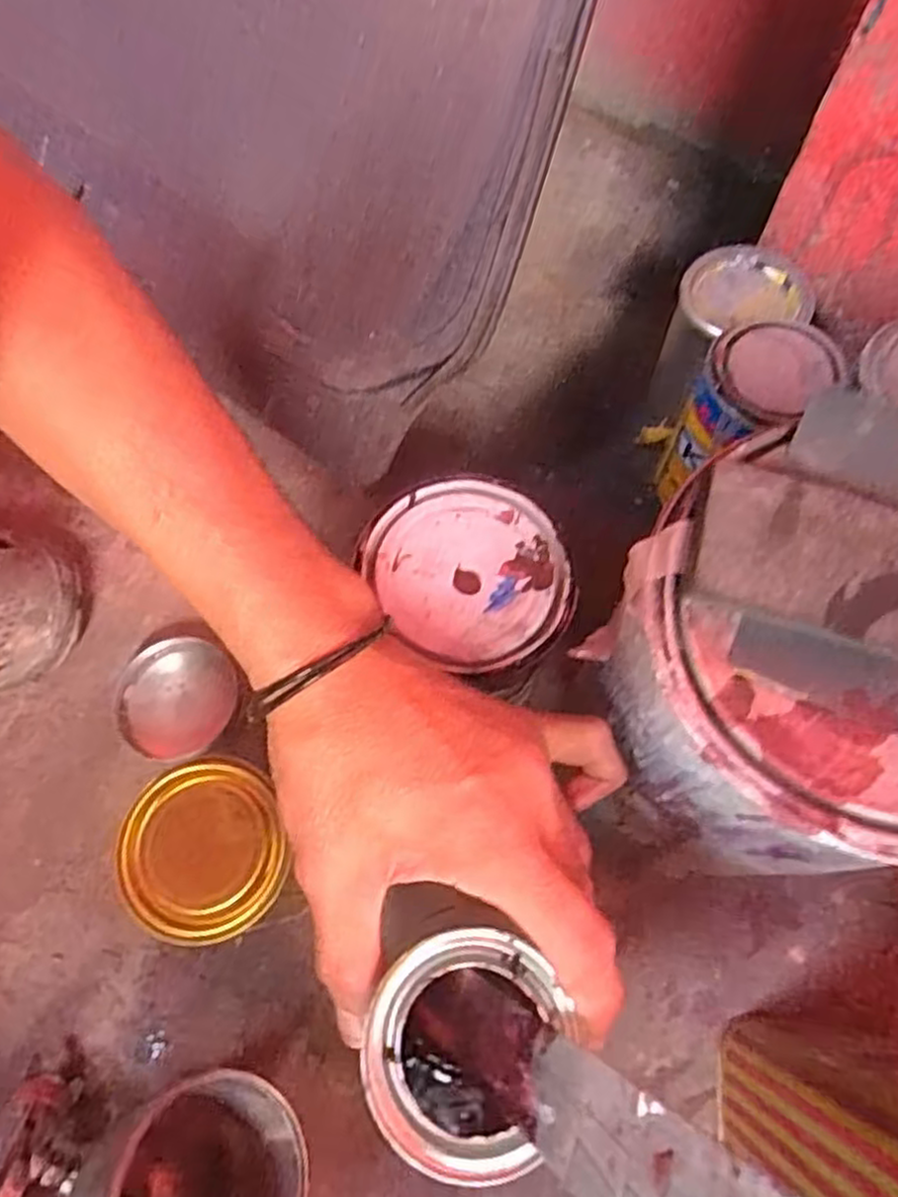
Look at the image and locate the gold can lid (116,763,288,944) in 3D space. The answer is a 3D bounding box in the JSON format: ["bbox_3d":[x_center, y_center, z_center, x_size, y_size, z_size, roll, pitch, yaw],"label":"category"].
[{"bbox_3d":[-0.102,0.103,0.303,0.065,0.008,0.067,0,69,0],"label":"gold can lid"}]

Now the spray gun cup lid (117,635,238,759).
[{"bbox_3d":[-0.167,0.061,0.454,0.071,0.013,0.070,0,69,0],"label":"spray gun cup lid"}]

